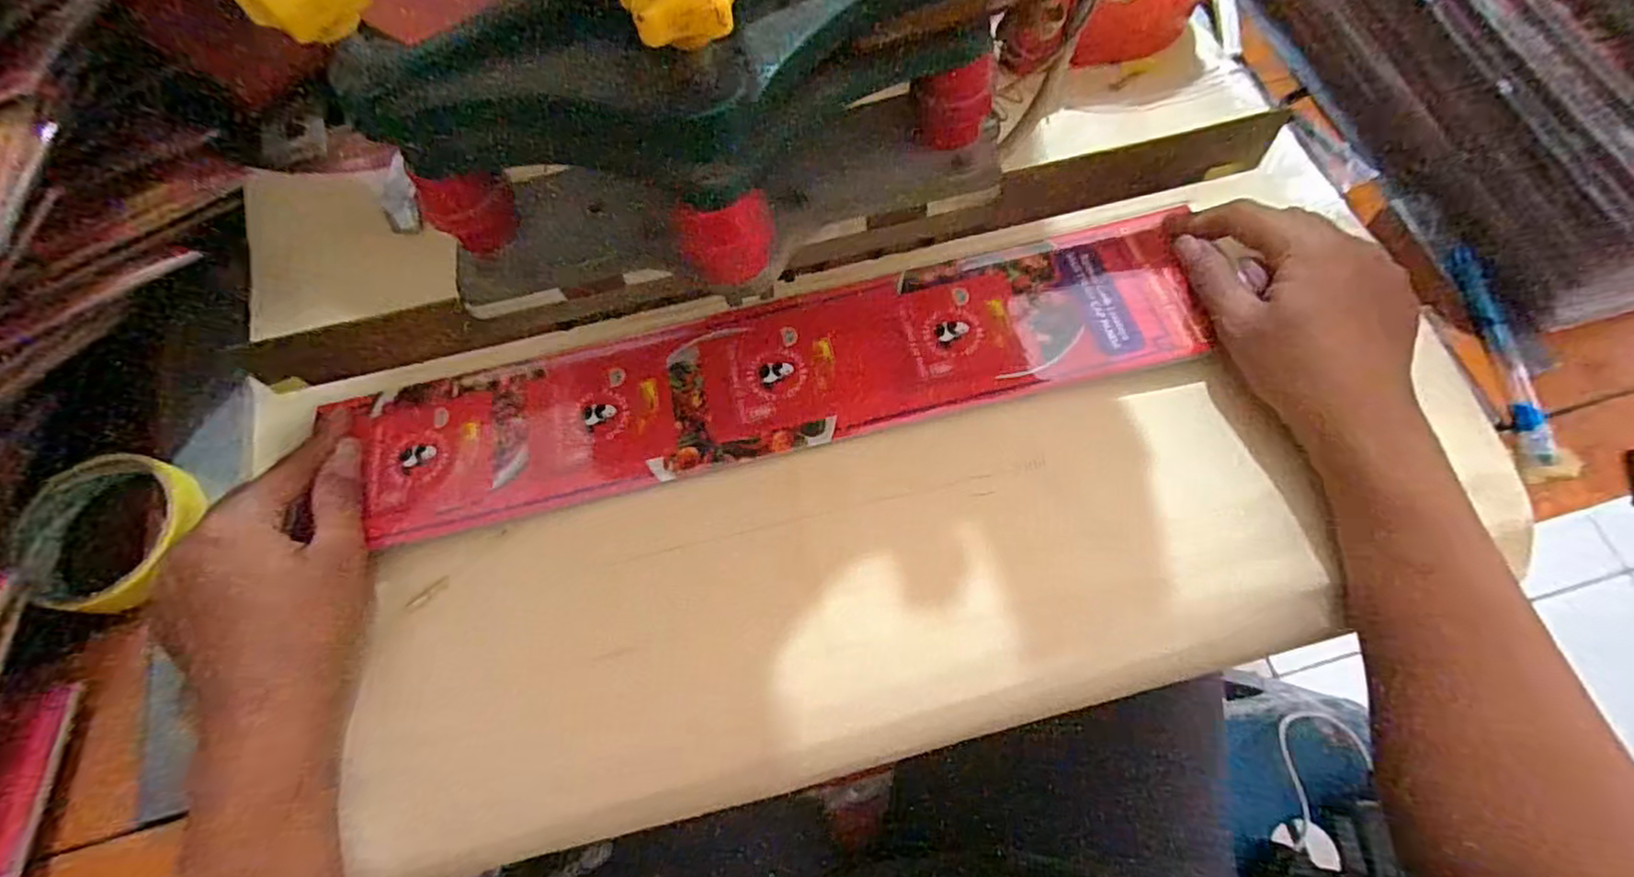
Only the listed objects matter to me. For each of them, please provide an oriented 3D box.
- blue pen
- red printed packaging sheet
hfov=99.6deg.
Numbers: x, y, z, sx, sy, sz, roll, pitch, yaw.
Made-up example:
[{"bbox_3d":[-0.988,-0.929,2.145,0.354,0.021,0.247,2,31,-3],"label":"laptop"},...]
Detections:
[{"bbox_3d":[0.381,-0.051,0.383,0.014,0.013,0.135,-1,69,3],"label":"blue pen"},{"bbox_3d":[-0.018,-0.042,0.408,0.475,0.007,0.108,-13,62,-1],"label":"red printed packaging sheet"}]

